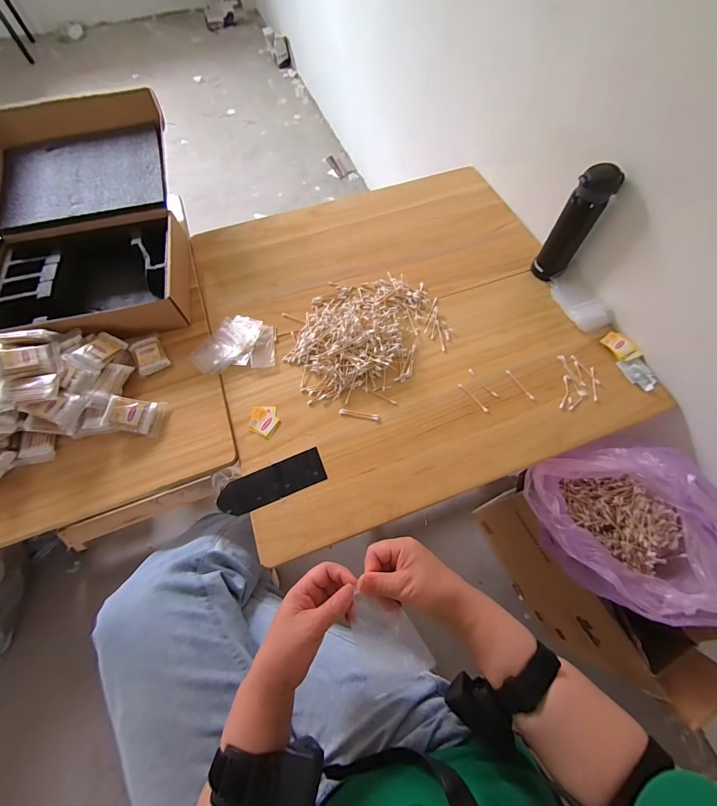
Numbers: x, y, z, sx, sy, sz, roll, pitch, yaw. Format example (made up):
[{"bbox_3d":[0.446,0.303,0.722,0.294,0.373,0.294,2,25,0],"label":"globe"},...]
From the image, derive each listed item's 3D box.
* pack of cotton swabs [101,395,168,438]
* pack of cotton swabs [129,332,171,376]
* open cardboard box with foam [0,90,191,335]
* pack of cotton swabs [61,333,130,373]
[{"bbox_3d":[-0.395,0.022,0.590,0.090,0.018,0.060,17,69,-21],"label":"pack of cotton swabs"},{"bbox_3d":[-0.410,-0.098,0.652,0.054,0.014,0.089,-29,68,-13],"label":"pack of cotton swabs"},{"bbox_3d":[-0.615,-0.420,0.743,0.394,0.150,0.619,-12,65,-6],"label":"open cardboard box with foam"},{"bbox_3d":[-0.486,-0.098,0.621,0.060,0.012,0.092,28,44,-11],"label":"pack of cotton swabs"}]

